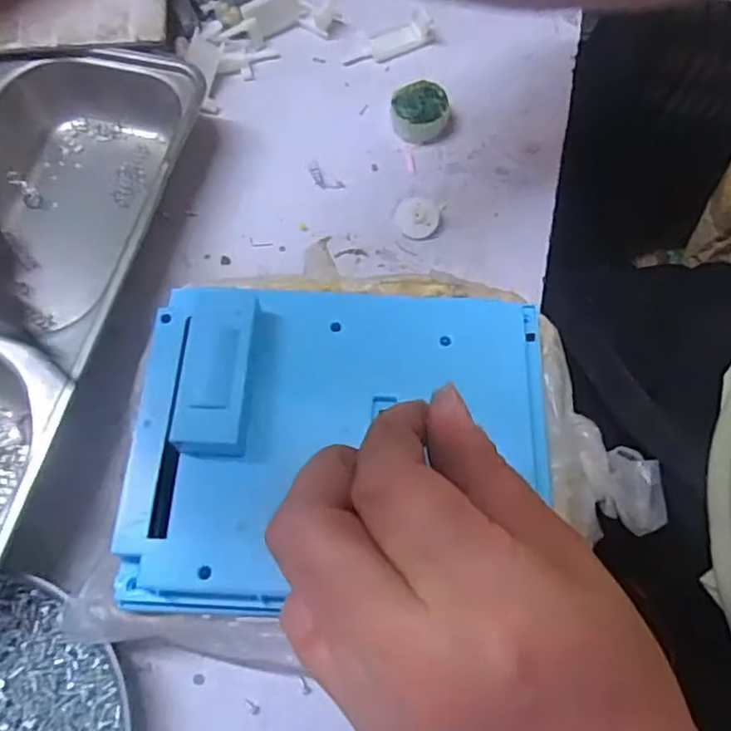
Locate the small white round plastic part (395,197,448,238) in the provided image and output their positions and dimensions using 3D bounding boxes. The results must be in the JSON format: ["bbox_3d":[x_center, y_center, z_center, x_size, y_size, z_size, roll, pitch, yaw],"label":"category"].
[{"bbox_3d":[0.031,-0.081,0.339,0.028,0.009,0.023,0,68,-3],"label":"small white round plastic part"}]

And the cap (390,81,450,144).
[{"bbox_3d":[0.032,-0.146,0.360,0.031,0.017,0.029,1,68,-3],"label":"cap"}]

